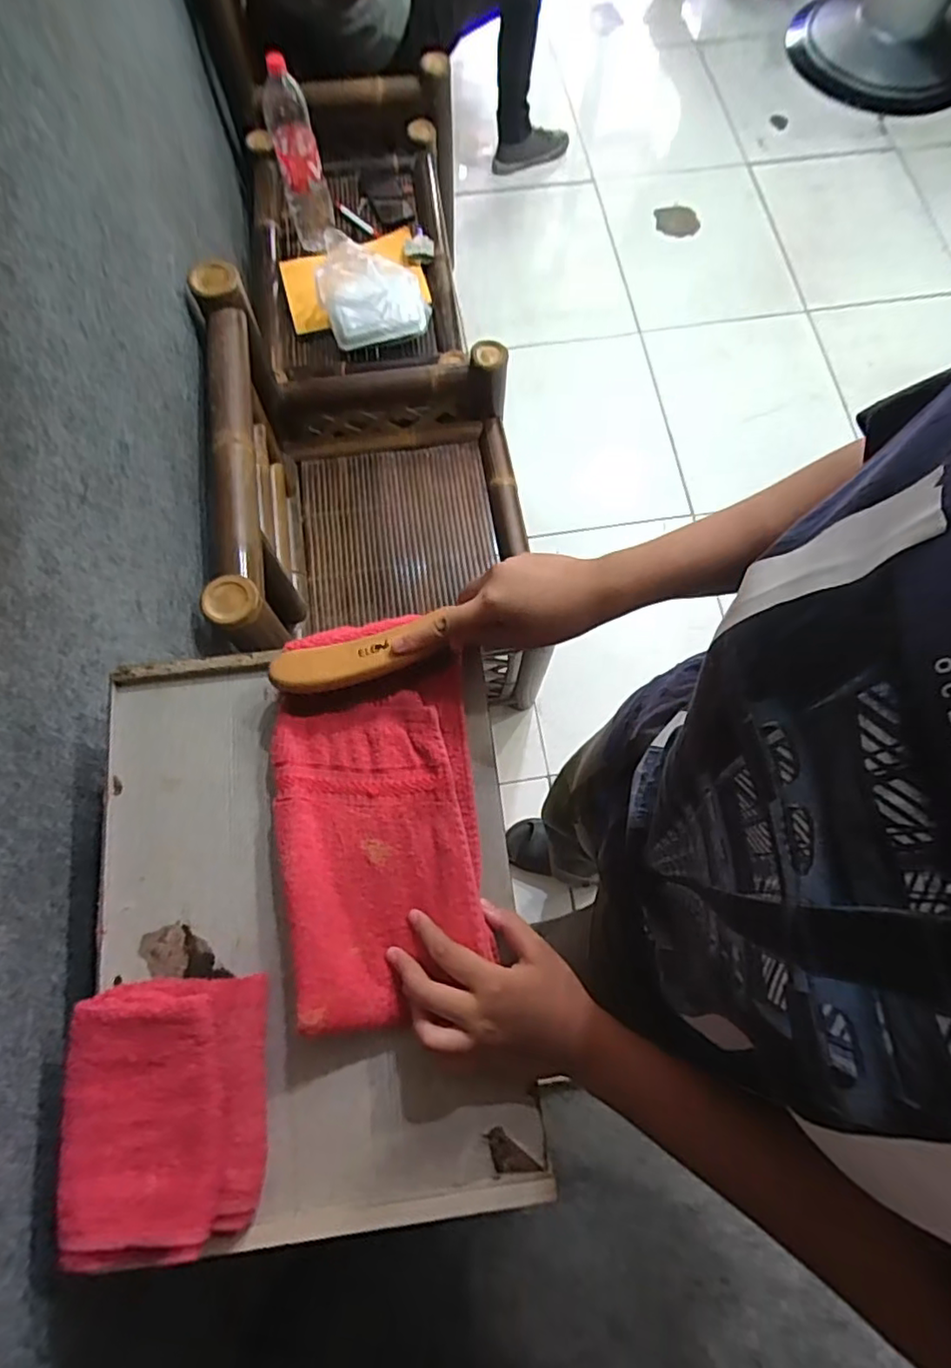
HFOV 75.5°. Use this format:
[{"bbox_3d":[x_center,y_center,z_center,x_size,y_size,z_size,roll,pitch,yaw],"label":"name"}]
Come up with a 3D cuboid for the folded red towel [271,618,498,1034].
[{"bbox_3d":[-0.075,0.091,0.457,0.136,0.042,0.280,-8,73,-3],"label":"folded red towel"}]

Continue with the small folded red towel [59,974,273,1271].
[{"bbox_3d":[-0.198,0.272,0.395,0.115,0.040,0.146,-6,73,-2],"label":"small folded red towel"}]

